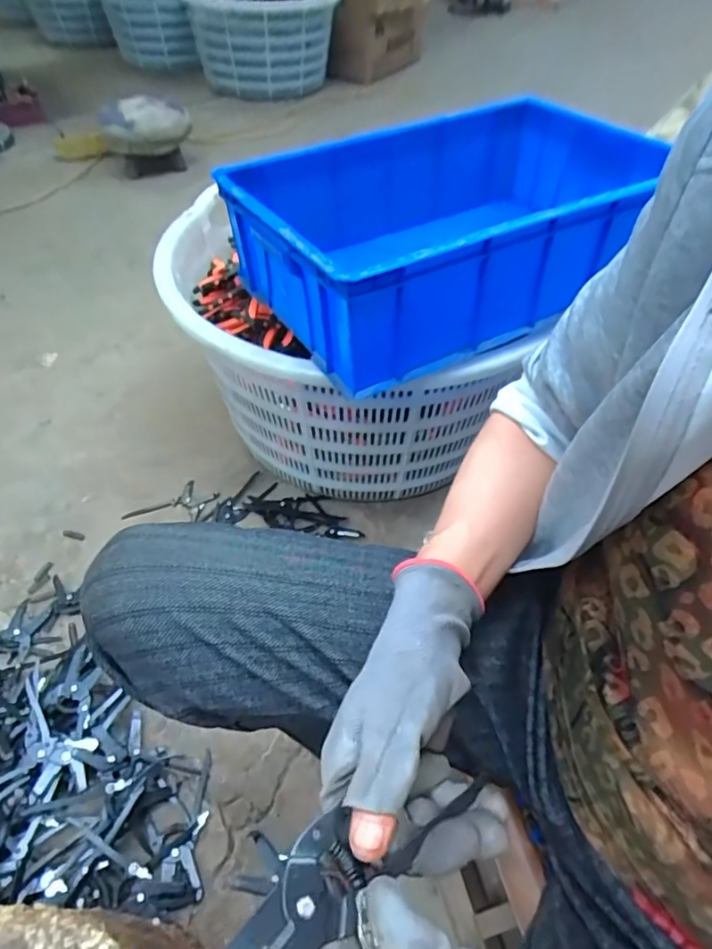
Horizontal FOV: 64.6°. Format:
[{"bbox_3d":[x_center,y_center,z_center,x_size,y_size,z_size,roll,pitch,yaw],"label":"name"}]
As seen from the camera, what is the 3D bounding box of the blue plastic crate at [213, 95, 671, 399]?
[{"bbox_3d":[0.128,-0.315,0.707,0.512,0.155,0.321,-22,53,-19],"label":"blue plastic crate"}]

